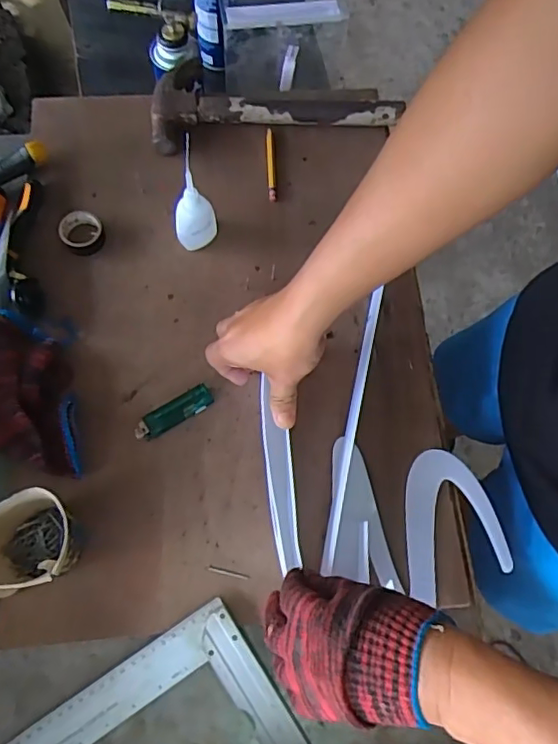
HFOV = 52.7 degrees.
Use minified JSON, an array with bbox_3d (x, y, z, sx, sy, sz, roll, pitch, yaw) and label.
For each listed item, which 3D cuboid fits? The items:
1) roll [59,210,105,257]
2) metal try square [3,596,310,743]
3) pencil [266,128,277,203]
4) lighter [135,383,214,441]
[{"bbox_3d":[-0.212,-0.149,0.607,0.044,0.017,0.049,-9,71,-8],"label":"roll"},{"bbox_3d":[-0.119,0.323,0.464,0.252,0.020,0.145,-32,75,-11],"label":"metal try square"},{"bbox_3d":[-0.009,-0.241,0.658,0.009,0.007,0.097,-1,71,-5],"label":"pencil"},{"bbox_3d":[-0.103,0.040,0.552,0.081,0.012,0.026,-32,75,-11],"label":"lighter"}]

